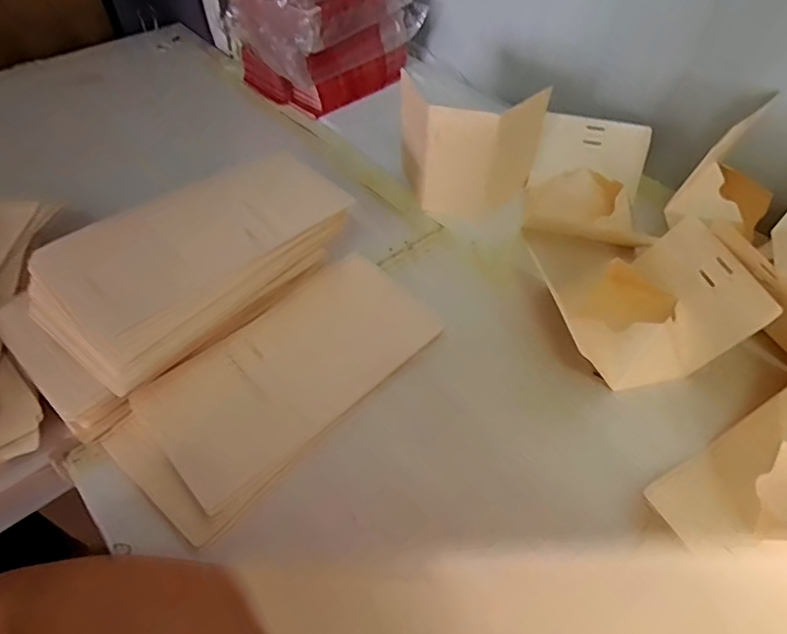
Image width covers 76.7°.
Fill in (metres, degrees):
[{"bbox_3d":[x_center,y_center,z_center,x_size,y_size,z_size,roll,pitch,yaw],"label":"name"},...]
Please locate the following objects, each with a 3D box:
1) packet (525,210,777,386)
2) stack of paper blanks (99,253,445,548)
[{"bbox_3d":[0.230,-0.040,0.479,0.137,0.080,0.196,-5,51,-6],"label":"packet"},{"bbox_3d":[-0.095,0.047,0.432,0.134,0.021,0.271,37,59,25],"label":"stack of paper blanks"}]

